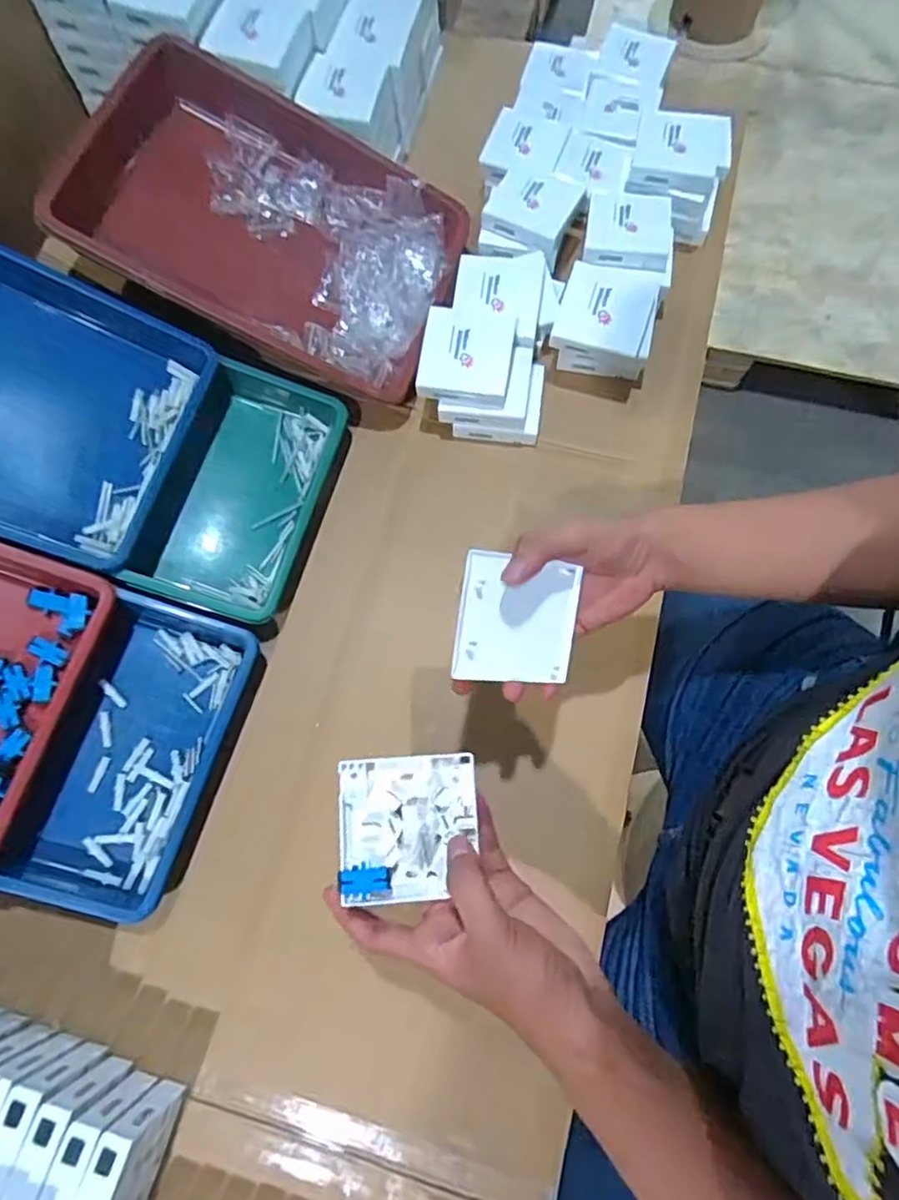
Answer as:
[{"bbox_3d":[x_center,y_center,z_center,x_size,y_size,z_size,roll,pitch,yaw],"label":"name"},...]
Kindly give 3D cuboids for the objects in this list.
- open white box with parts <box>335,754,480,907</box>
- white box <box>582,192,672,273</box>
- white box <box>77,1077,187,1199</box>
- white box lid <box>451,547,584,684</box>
[{"bbox_3d":[-0.026,0.143,0.396,0.086,0.017,0.085,-4,71,-1],"label":"open white box with parts"},{"bbox_3d":[0.187,-0.386,0.652,0.089,0.023,0.091,9,71,3],"label":"white box"},{"bbox_3d":[-0.215,0.385,0.411,0.025,0.082,0.091,15,72,5],"label":"white box"},{"bbox_3d":[0.047,0.012,0.422,0.085,0.008,0.083,6,98,-19],"label":"white box lid"}]

